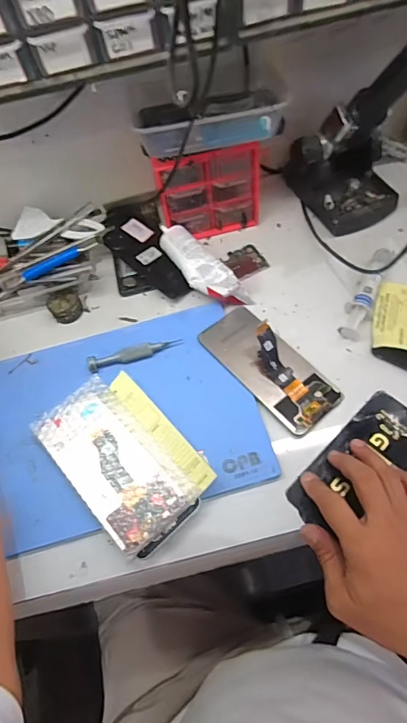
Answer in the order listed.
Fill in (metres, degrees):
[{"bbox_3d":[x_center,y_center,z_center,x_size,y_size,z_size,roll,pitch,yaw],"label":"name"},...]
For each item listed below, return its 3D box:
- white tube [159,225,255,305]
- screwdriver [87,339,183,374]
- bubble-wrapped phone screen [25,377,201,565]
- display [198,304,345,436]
[{"bbox_3d":[-0.003,-0.121,0.547,0.049,0.035,0.149,-33,63,-15],"label":"white tube"},{"bbox_3d":[-0.077,-0.009,0.493,0.106,0.012,0.016,-16,60,-6],"label":"screwdriver"},{"bbox_3d":[-0.089,0.096,0.431,0.085,0.017,0.169,-39,64,-17],"label":"bubble-wrapped phone screen"},{"bbox_3d":[0.070,-0.003,0.470,0.073,0.030,0.161,-36,63,-16],"label":"display"}]

